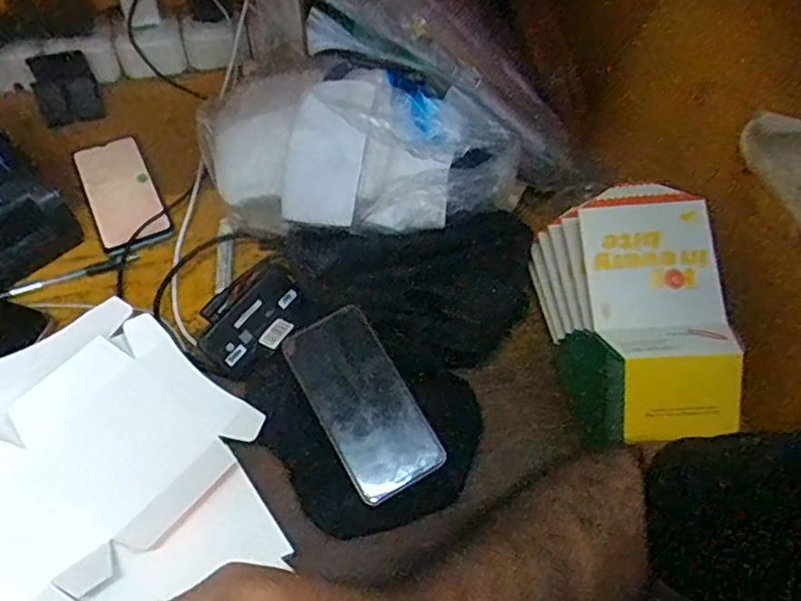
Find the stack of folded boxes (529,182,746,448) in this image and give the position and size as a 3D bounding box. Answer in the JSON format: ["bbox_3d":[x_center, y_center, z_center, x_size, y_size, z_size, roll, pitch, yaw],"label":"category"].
[{"bbox_3d":[0.202,0.021,0.552,0.128,0.126,0.220,0,55,-4],"label":"stack of folded boxes"}]

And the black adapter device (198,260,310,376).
[{"bbox_3d":[-0.134,0.015,0.578,0.070,0.019,0.098,41,63,-5],"label":"black adapter device"}]

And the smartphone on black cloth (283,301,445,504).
[{"bbox_3d":[-0.033,0.086,0.543,0.077,0.005,0.158,-31,74,-5],"label":"smartphone on black cloth"}]

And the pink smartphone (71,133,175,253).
[{"bbox_3d":[-0.309,-0.121,0.704,0.077,0.014,0.171,-24,60,-19],"label":"pink smartphone"}]

